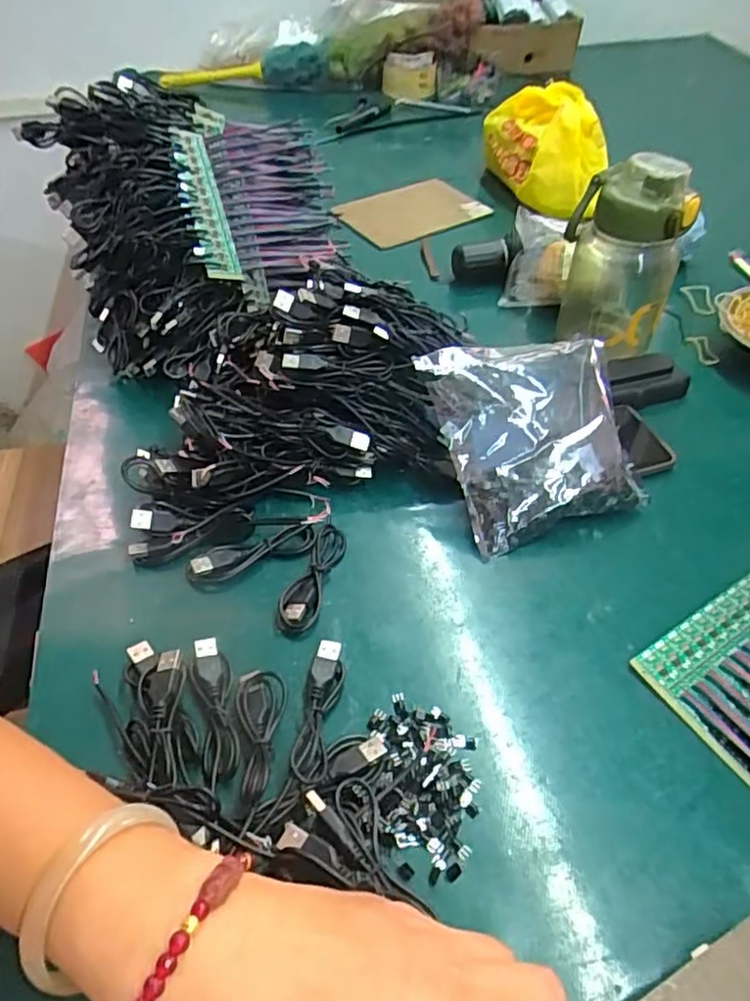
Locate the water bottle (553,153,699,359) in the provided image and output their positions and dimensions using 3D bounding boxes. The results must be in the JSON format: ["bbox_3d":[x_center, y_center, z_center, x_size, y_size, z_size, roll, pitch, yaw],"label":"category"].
[{"bbox_3d":[0.212,-0.211,0.553,0.094,0.165,0.077,17,48,13],"label":"water bottle"}]

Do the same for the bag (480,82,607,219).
[{"bbox_3d":[0.203,-0.420,0.776,0.146,0.121,0.127,8,47,9],"label":"bag"}]

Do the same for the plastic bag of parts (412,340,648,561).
[{"bbox_3d":[0.118,-0.051,0.467,0.132,0.032,0.146,-18,82,-10],"label":"plastic bag of parts"}]

